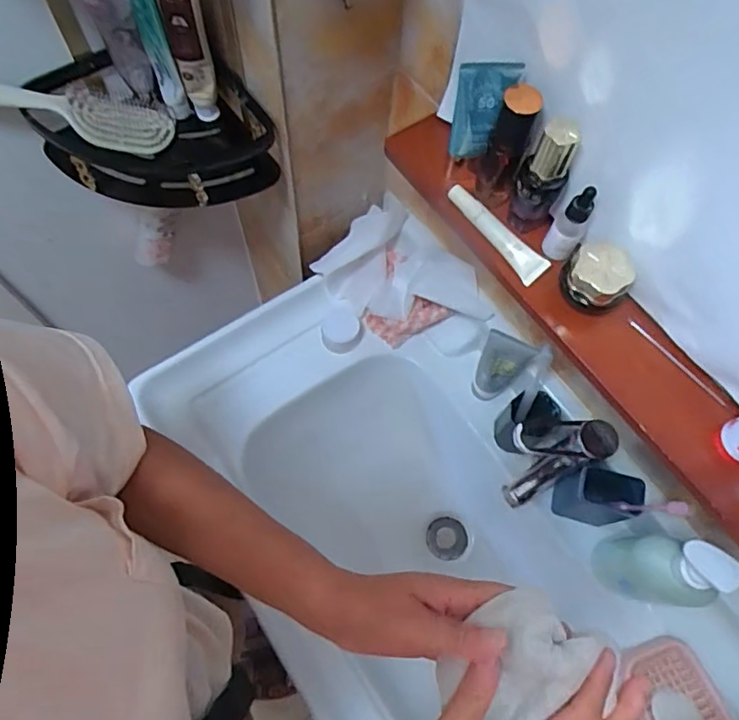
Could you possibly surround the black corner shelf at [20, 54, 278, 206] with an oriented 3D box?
[{"bbox_3d":[-0.240,-0.262,0.642,0.269,0.081,0.152,12,67,2],"label":"black corner shelf"}]

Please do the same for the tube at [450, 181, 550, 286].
[{"bbox_3d":[0.120,-0.121,0.530,0.022,0.021,0.116,-39,74,-17],"label":"tube"}]

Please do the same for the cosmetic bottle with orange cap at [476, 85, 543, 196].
[{"bbox_3d":[0.125,-0.194,0.502,0.036,0.108,0.030,20,68,6],"label":"cosmetic bottle with orange cap"}]

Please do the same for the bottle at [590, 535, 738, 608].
[{"bbox_3d":[0.311,0.224,0.604,0.065,0.209,0.077,2,67,-2],"label":"bottle"}]

